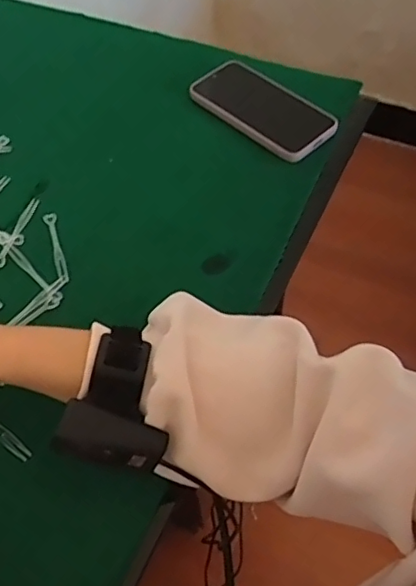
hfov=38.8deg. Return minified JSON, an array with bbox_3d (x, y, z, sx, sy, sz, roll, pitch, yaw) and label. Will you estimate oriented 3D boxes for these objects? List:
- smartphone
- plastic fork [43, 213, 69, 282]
[{"bbox_3d":[0.057,-0.202,0.637,0.074,0.009,0.158,-38,62,-22],"label":"smartphone"},{"bbox_3d":[-0.141,-0.045,0.552,0.012,0.009,0.085,-17,56,-10],"label":"plastic fork"}]

